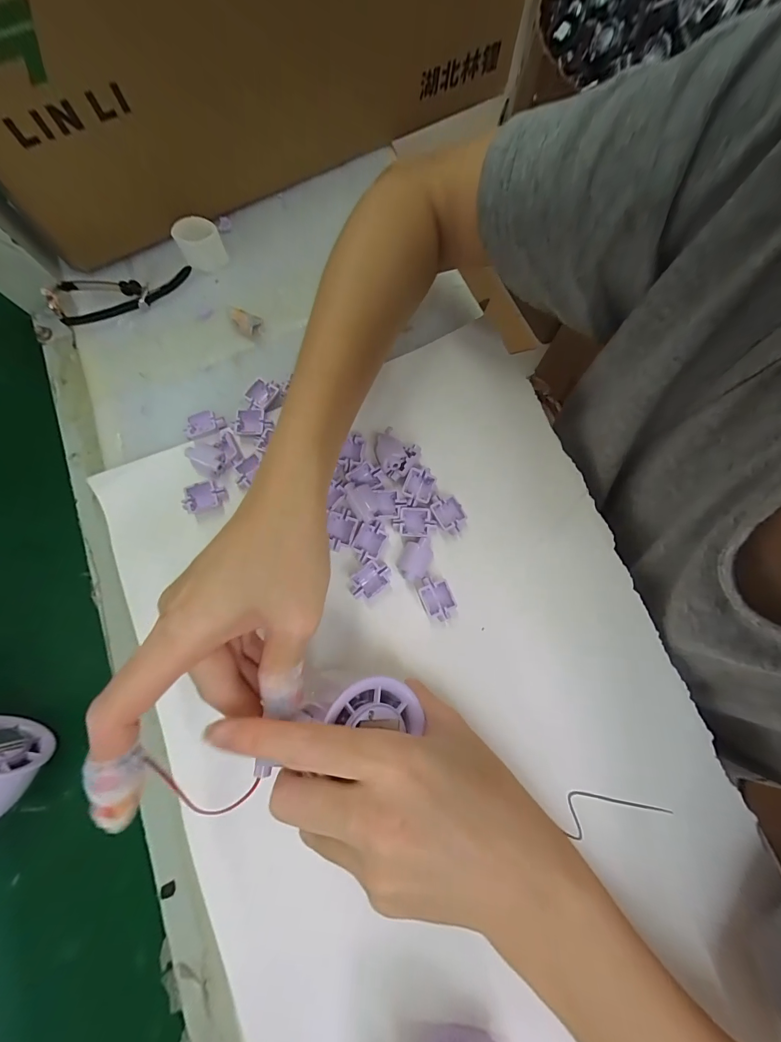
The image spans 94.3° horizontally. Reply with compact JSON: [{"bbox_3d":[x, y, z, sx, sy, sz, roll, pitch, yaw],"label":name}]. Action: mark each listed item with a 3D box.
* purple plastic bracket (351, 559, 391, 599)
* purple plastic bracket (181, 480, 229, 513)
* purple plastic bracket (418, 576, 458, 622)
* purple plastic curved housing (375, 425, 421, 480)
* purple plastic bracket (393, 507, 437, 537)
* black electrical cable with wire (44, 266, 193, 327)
[{"bbox_3d":[-0.014,0.039,0.240,0.029,0.008,0.019,-38,80,-7],"label":"purple plastic bracket"},{"bbox_3d":[-0.129,-0.017,0.250,0.029,0.007,0.019,-14,78,-2],"label":"purple plastic bracket"},{"bbox_3d":[0.030,0.050,0.238,0.019,0.011,0.029,-22,79,-4],"label":"purple plastic bracket"},{"bbox_3d":[0.002,-0.049,0.252,0.036,0.015,0.028,42,82,9],"label":"purple plastic curved housing"},{"bbox_3d":[0.016,0.001,0.246,0.027,0.006,0.020,5,78,2],"label":"purple plastic bracket"},{"bbox_3d":[-0.212,-0.180,0.285,0.103,0.020,0.033,-15,78,-2],"label":"black electrical cable with wire"}]

